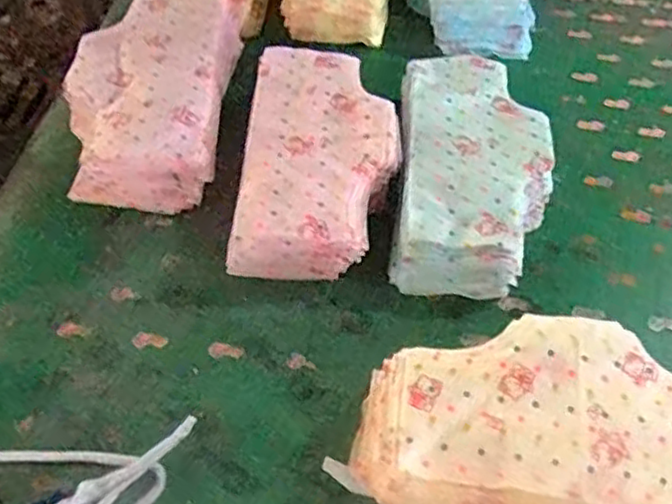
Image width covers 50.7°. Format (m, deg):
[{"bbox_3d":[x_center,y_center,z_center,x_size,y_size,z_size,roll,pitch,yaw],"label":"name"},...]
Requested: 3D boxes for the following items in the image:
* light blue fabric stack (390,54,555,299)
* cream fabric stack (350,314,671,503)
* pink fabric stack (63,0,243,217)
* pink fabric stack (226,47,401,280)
[{"bbox_3d":[0.156,-0.100,0.816,0.163,0.070,0.326,6,52,2],"label":"light blue fabric stack"},{"bbox_3d":[0.187,0.157,0.604,0.324,0.086,0.172,5,52,1],"label":"cream fabric stack"},{"bbox_3d":[-0.228,-0.208,0.879,0.187,0.062,0.359,2,52,-1],"label":"pink fabric stack"},{"bbox_3d":[-0.018,-0.111,0.808,0.165,0.072,0.323,4,52,0],"label":"pink fabric stack"}]

